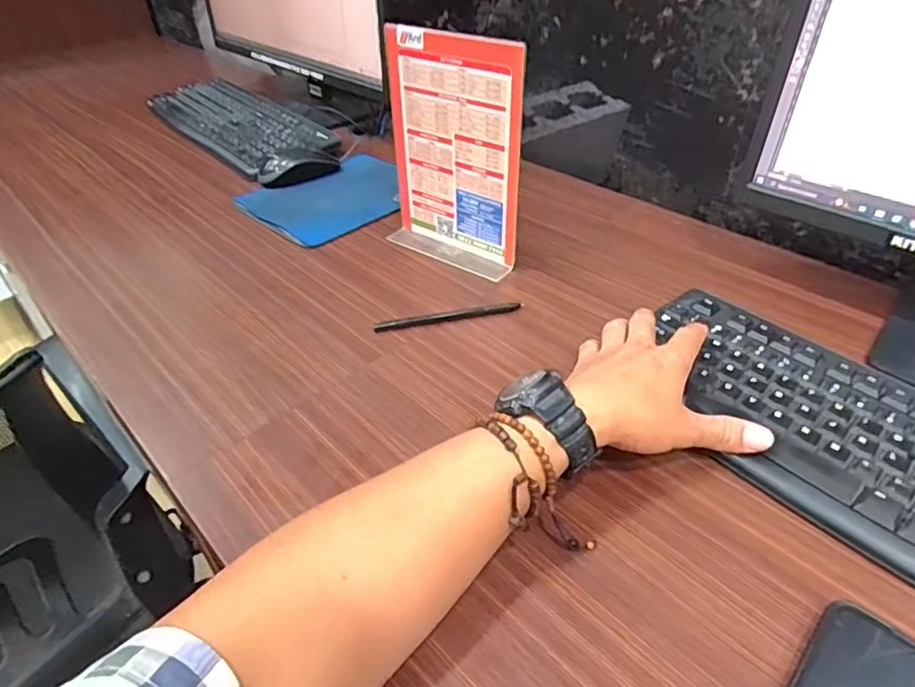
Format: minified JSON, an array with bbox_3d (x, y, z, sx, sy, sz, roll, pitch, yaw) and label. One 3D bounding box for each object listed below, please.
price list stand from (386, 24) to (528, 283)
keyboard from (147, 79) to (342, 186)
[{"bbox_3d":[-0.011,-0.183,0.556,0.051,0.201,0.150,-33,49,-30],"label":"price list stand"},{"bbox_3d":[-0.338,-0.345,0.901,0.160,0.023,0.473,-30,47,-29],"label":"keyboard"}]

